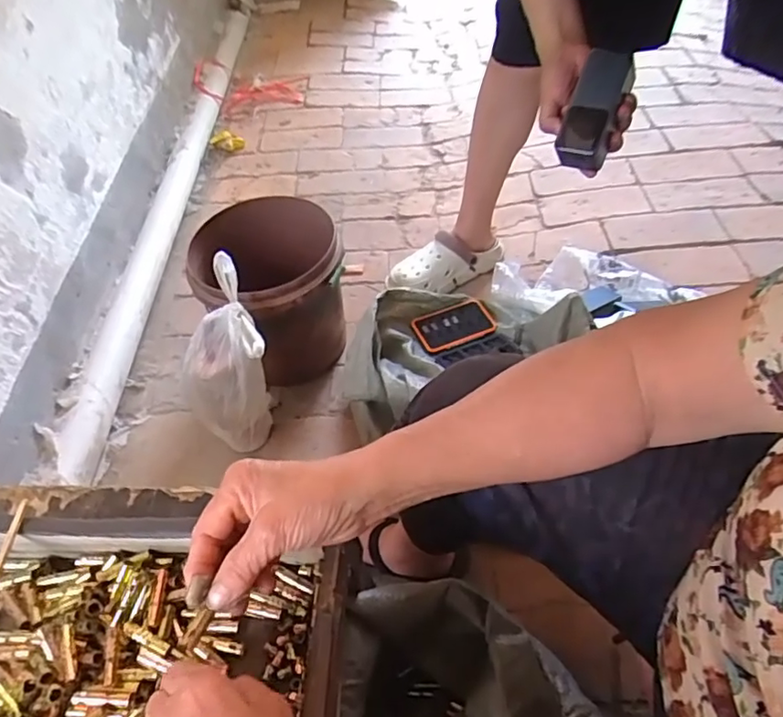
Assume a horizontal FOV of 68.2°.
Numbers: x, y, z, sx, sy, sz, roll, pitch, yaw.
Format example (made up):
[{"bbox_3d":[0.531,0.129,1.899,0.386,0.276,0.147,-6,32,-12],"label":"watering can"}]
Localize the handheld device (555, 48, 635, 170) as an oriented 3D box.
[{"bbox_3d":[0.252,-0.308,0.713,0.050,0.045,0.136,24,101,24],"label":"handheld device"}]

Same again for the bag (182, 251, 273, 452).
[{"bbox_3d":[-0.265,0.027,0.939,0.140,0.326,0.132,-20,51,-11],"label":"bag"}]

